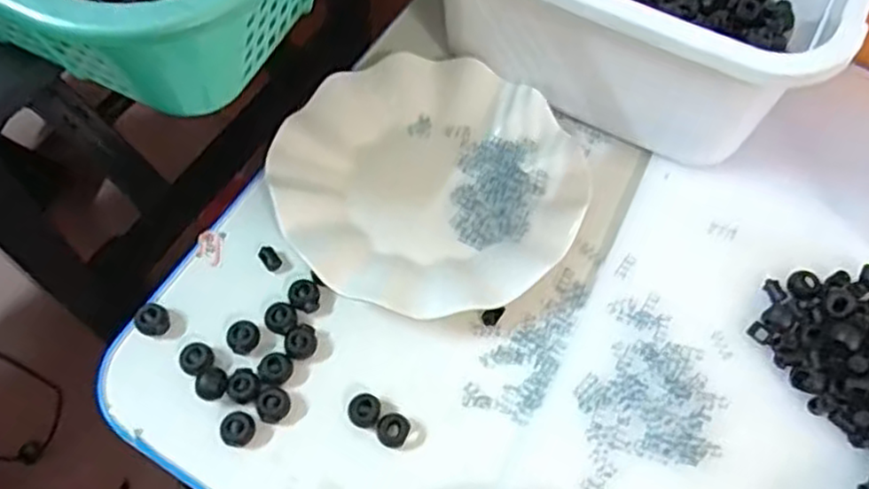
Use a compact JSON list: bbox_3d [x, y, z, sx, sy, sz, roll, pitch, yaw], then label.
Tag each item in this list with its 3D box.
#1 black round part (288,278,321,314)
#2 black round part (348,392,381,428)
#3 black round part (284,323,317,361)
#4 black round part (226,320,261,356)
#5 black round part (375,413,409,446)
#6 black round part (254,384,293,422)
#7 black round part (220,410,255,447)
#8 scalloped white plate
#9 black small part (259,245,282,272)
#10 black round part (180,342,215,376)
[{"bbox_3d":[-0.074,0.031,0.405,0.017,0.010,0.019,-20,70,-11],"label":"black round part"},{"bbox_3d":[-0.038,0.089,0.379,0.017,0.010,0.017,1,67,-3],"label":"black round part"},{"bbox_3d":[-0.074,0.055,0.392,0.019,0.009,0.017,-36,74,-16],"label":"black round part"},{"bbox_3d":[-0.106,0.051,0.391,0.018,0.010,0.017,1,67,-3],"label":"black round part"},{"bbox_3d":[-0.022,0.099,0.378,0.016,0.007,0.018,28,69,8],"label":"black round part"},{"bbox_3d":[-0.086,0.086,0.378,0.017,0.011,0.018,1,67,-3],"label":"black round part"},{"bbox_3d":[-0.103,0.097,0.371,0.017,0.010,0.018,1,67,-3],"label":"black round part"},{"bbox_3d":[-0.003,-0.041,0.430,0.176,0.022,0.176,1,67,-3],"label":"scalloped white plate"},{"bbox_3d":[-0.097,0.008,0.414,0.009,0.004,0.016,-34,73,-15],"label":"black small part"},{"bbox_3d":[-0.129,0.062,0.383,0.017,0.010,0.017,1,67,-3],"label":"black round part"}]

